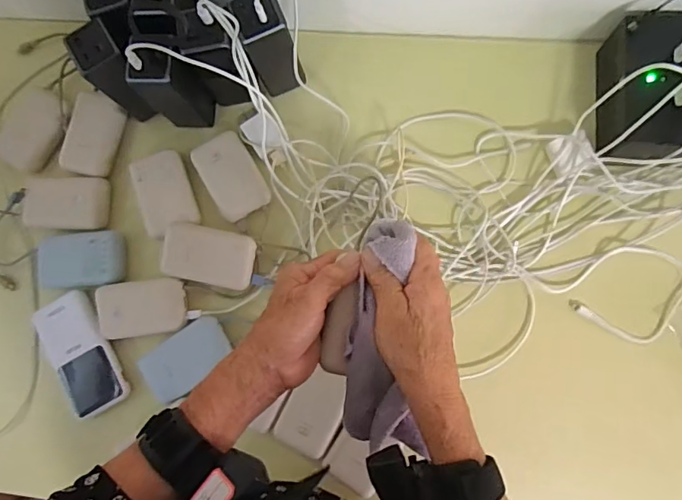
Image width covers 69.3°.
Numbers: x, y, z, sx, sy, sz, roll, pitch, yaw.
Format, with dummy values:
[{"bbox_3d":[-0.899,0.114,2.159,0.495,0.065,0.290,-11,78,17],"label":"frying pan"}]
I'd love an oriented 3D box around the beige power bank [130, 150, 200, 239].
[{"bbox_3d":[-0.210,-0.067,0.586,0.059,0.024,0.097,-21,81,3],"label":"beige power bank"}]

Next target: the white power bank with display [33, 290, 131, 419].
[{"bbox_3d":[-0.309,0.123,0.584,0.077,0.024,0.142,-28,81,2],"label":"white power bank with display"}]

